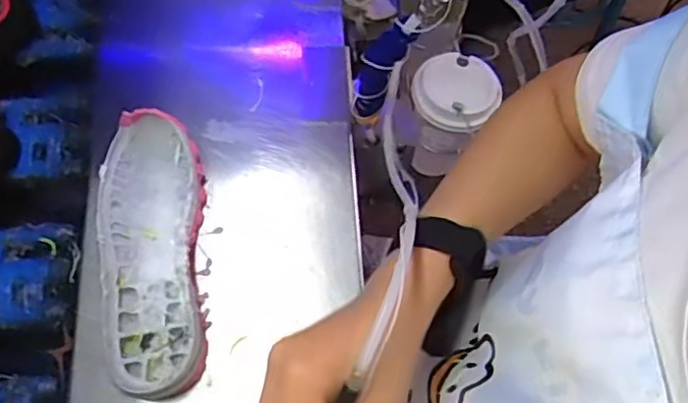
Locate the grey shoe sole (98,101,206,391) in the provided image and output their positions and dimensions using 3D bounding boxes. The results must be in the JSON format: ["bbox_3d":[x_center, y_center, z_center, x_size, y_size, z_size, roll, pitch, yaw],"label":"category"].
[{"bbox_3d":[-0.158,0.038,0.527,0.086,0.035,0.238,-12,69,-5],"label":"grey shoe sole"}]

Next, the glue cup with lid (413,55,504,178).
[{"bbox_3d":[0.112,-0.089,0.678,0.086,0.141,0.084,0,68,-1],"label":"glue cup with lid"}]

